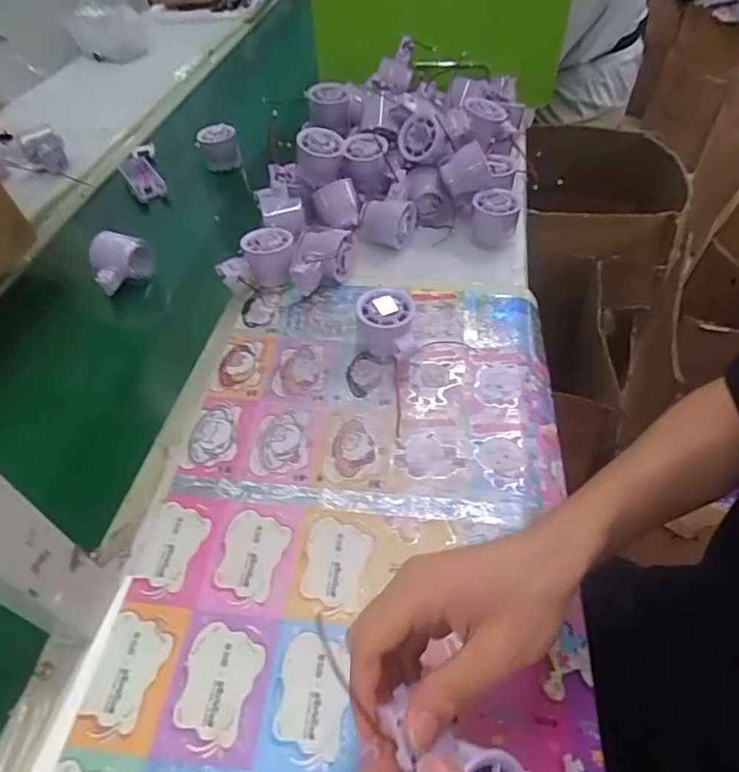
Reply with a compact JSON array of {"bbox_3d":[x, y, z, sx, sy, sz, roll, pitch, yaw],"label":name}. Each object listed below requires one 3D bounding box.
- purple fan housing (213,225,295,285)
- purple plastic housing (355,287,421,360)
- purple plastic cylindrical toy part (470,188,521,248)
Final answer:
[{"bbox_3d":[-0.130,-0.144,0.643,0.089,0.057,0.055,-11,49,-7],"label":"purple fan housing"},{"bbox_3d":[0.017,-0.056,0.562,0.062,0.057,0.071,-3,48,0],"label":"purple plastic housing"},{"bbox_3d":[0.156,-0.207,0.690,0.054,0.058,0.054,5,49,7],"label":"purple plastic cylindrical toy part"}]

